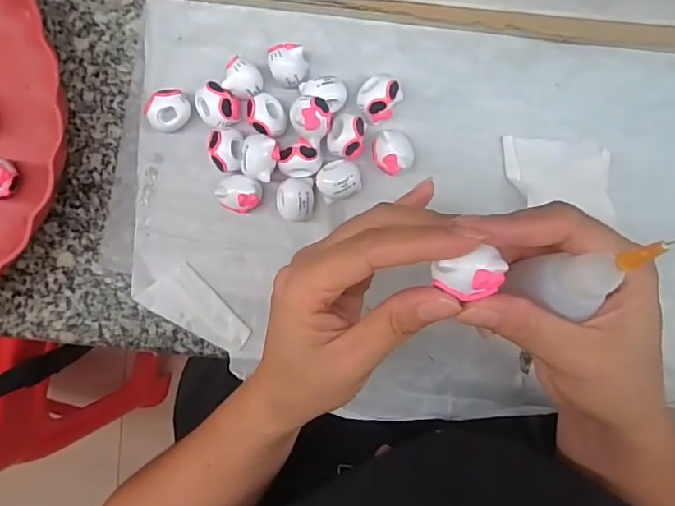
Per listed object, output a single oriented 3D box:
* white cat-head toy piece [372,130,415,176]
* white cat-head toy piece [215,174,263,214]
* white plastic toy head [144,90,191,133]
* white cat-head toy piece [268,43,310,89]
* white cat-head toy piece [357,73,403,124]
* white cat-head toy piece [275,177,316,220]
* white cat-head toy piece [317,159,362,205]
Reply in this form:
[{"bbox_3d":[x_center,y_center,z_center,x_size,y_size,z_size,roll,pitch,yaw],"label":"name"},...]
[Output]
[{"bbox_3d":[0.032,-0.058,0.296,0.022,0.018,0.024,0,94,1],"label":"white cat-head toy piece"},{"bbox_3d":[-0.057,-0.035,0.300,0.024,0.018,0.021,10,94,1],"label":"white cat-head toy piece"},{"bbox_3d":[-0.098,-0.083,0.297,0.020,0.018,0.025,34,94,-1],"label":"white plastic toy head"},{"bbox_3d":[-0.028,-0.106,0.293,0.021,0.023,0.023,-2,94,1],"label":"white cat-head toy piece"},{"bbox_3d":[0.025,-0.090,0.294,0.022,0.019,0.024,0,94,1],"label":"white cat-head toy piece"},{"bbox_3d":[-0.024,-0.031,0.299,0.021,0.020,0.025,-2,94,1],"label":"white cat-head toy piece"},{"bbox_3d":[0.001,-0.043,0.298,0.026,0.020,0.022,-20,93,3],"label":"white cat-head toy piece"}]

